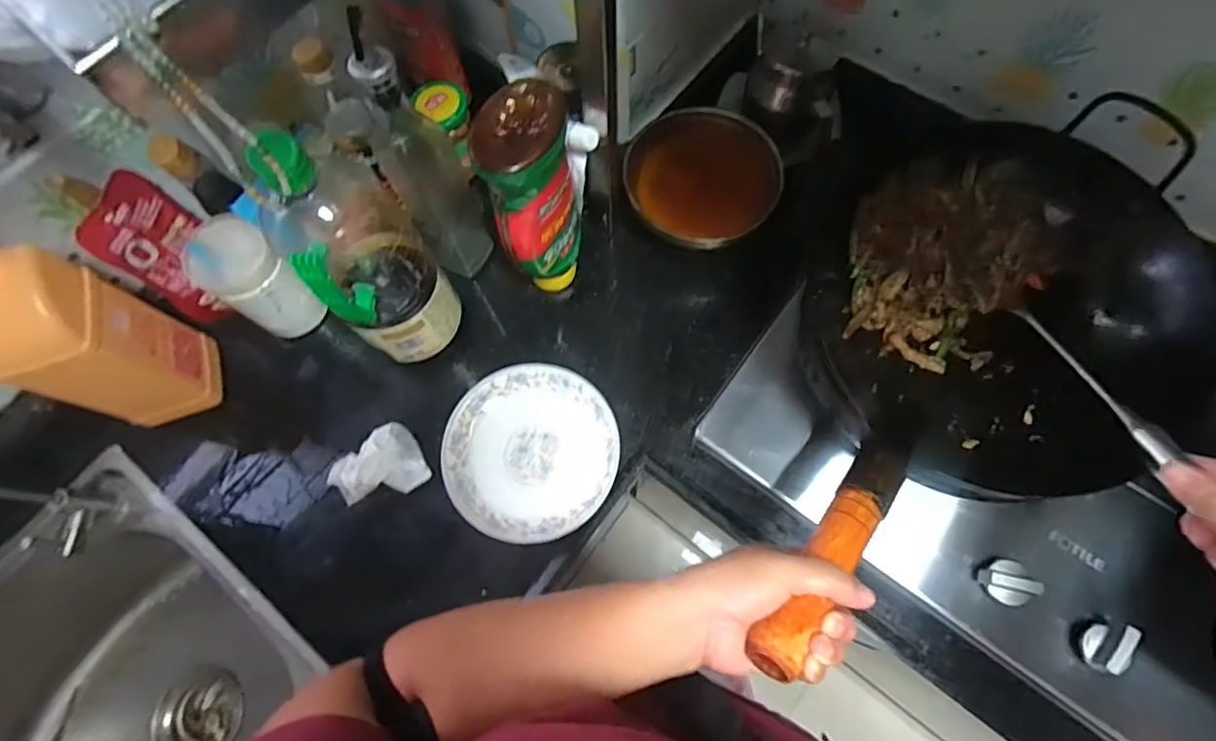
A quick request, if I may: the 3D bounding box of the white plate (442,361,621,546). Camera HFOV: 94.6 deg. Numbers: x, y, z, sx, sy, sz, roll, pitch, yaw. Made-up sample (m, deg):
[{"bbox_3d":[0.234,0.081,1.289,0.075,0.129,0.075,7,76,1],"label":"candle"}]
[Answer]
[{"bbox_3d":[-0.077,0.081,0.574,0.169,0.020,0.175,0,71,1],"label":"white plate"}]

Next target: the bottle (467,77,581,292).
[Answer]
[{"bbox_3d":[-0.067,-0.155,0.540,0.071,0.226,0.078,0,71,1],"label":"bottle"}]

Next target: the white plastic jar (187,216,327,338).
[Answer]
[{"bbox_3d":[-0.374,-0.093,0.597,0.089,0.121,0.067,35,76,12],"label":"white plastic jar"}]

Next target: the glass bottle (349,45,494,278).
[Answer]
[{"bbox_3d":[-0.167,-0.180,0.532,0.071,0.263,0.055,-29,73,-8],"label":"glass bottle"}]

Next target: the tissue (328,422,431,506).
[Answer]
[{"bbox_3d":[-0.236,0.101,0.569,0.093,0.027,0.066,-29,73,-8],"label":"tissue"}]

